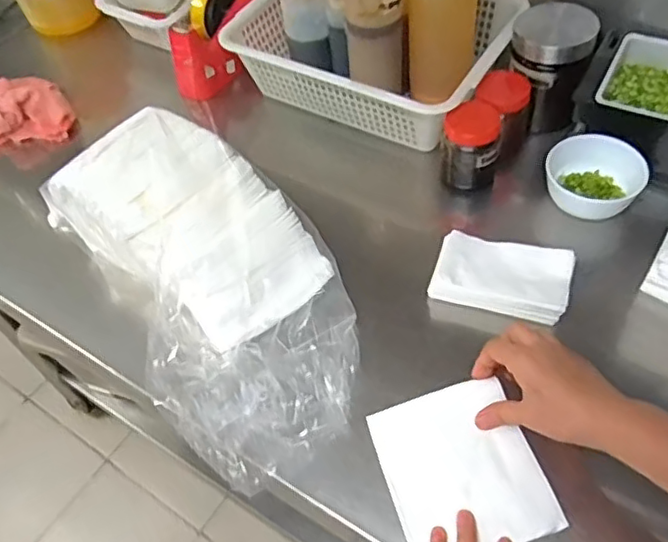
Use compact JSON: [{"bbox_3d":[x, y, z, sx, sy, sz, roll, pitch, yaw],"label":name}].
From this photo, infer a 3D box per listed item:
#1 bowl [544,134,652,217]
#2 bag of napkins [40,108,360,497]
[{"bbox_3d":[0.294,-0.106,0.700,0.110,0.046,0.093,22,59,21],"label":"bowl"},{"bbox_3d":[-0.121,0.000,0.616,0.230,0.122,0.383,-29,56,-14],"label":"bag of napkins"}]

